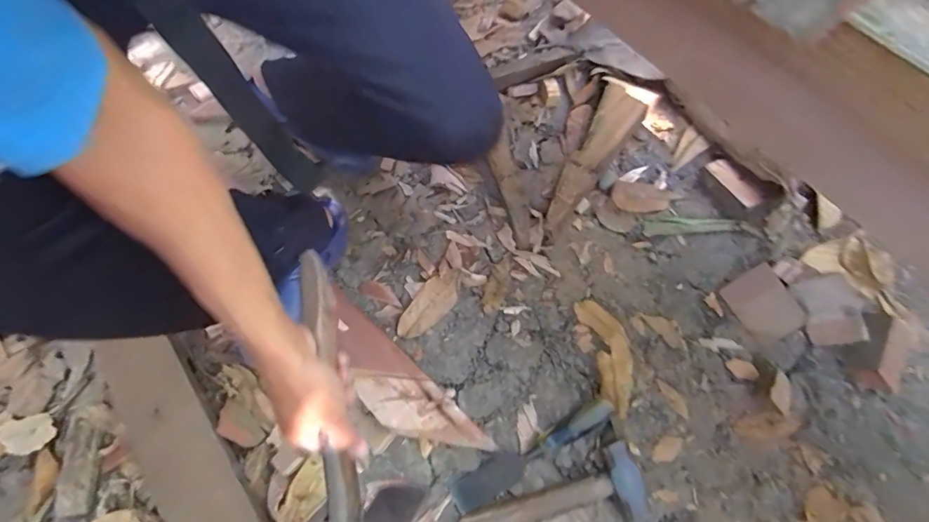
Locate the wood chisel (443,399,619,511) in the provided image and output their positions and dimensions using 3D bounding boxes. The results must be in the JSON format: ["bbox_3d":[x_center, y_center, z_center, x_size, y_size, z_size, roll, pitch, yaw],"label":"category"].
[{"bbox_3d":[0.089,0.252,0.618,0.235,0.029,0.042,-34,69,2],"label":"wood chisel"}]

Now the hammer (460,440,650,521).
[{"bbox_3d":[0.111,0.313,0.594,0.228,0.042,0.086,-18,67,-6],"label":"hammer"}]

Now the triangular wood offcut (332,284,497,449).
[{"bbox_3d":[-0.099,0.179,0.660,0.295,0.045,0.091,41,73,17],"label":"triangular wood offcut"}]

